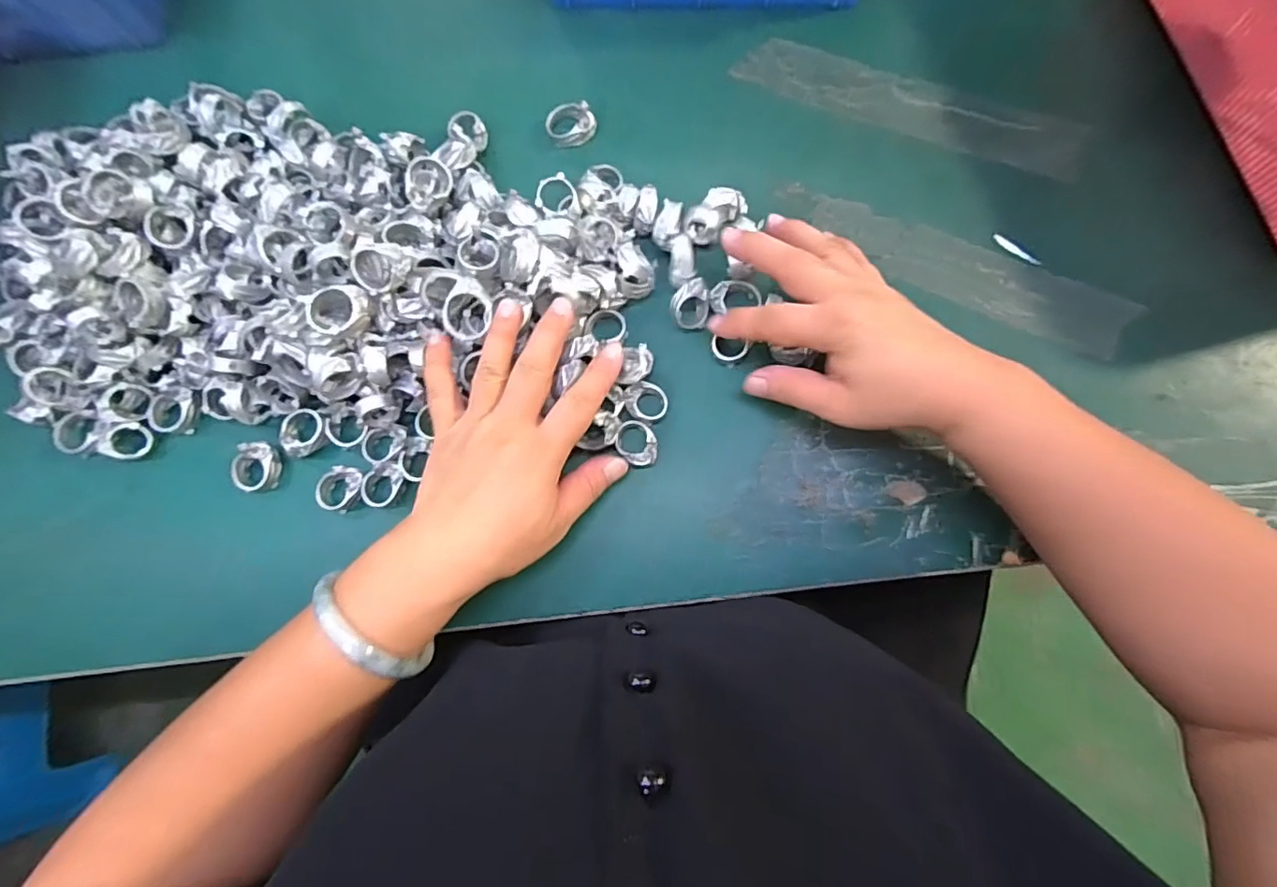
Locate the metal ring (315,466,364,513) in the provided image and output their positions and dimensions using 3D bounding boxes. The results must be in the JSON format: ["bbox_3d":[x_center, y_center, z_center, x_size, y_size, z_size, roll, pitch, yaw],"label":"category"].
[{"bbox_3d":[-0.177,0.026,0.329,0.027,0.014,0.022,-41,82,-6],"label":"metal ring"}]

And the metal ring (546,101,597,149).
[{"bbox_3d":[-0.046,-0.218,0.372,0.033,0.013,0.025,-12,80,-1],"label":"metal ring"}]

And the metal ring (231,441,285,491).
[{"bbox_3d":[-0.232,0.015,0.338,0.022,0.021,0.030,18,81,4],"label":"metal ring"}]

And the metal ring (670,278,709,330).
[{"bbox_3d":[0.032,-0.088,0.342,0.023,0.019,0.031,3,80,2],"label":"metal ring"}]

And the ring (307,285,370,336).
[{"bbox_3d":[-0.162,-0.071,0.296,0.031,0.010,0.027,5,80,2],"label":"ring"}]

